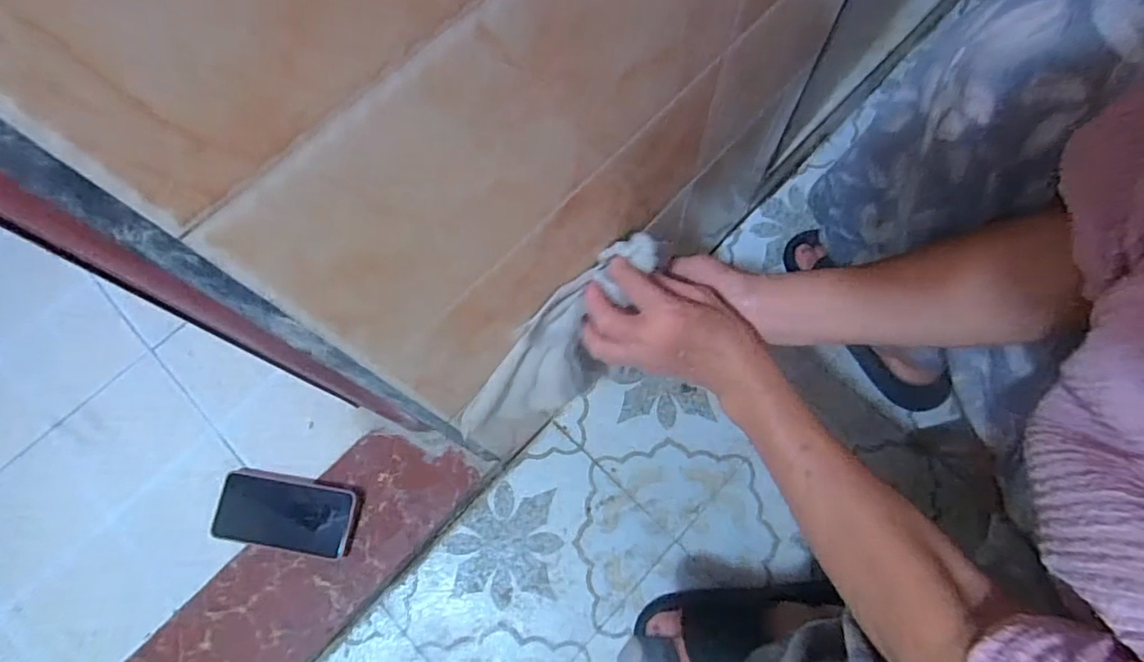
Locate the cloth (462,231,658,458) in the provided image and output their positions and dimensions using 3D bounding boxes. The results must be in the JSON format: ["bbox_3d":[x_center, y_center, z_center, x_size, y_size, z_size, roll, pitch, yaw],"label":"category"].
[{"bbox_3d":[-0.006,0.013,0.435,0.056,0.057,0.210,37,95,14],"label":"cloth"}]

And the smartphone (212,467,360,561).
[{"bbox_3d":[-0.334,0.211,0.654,0.154,0.010,0.080,7,71,5],"label":"smartphone"}]

